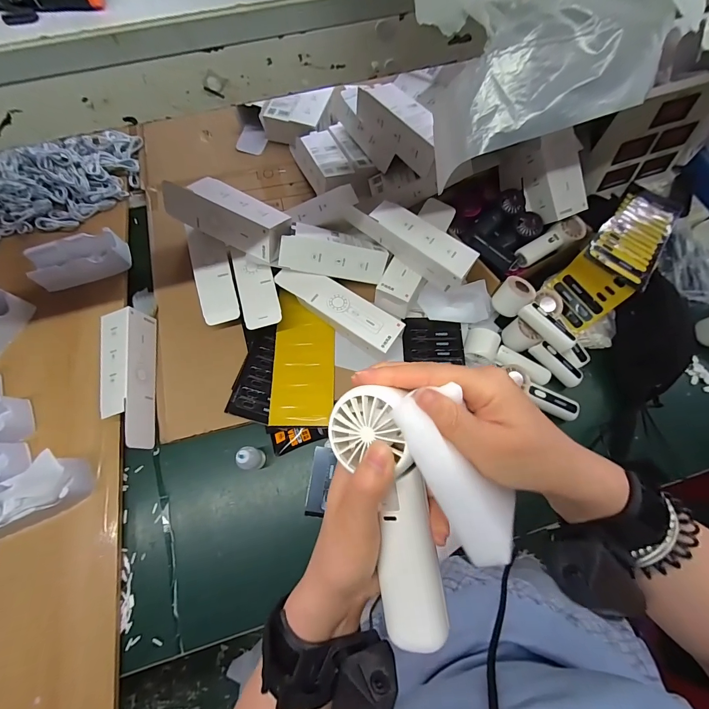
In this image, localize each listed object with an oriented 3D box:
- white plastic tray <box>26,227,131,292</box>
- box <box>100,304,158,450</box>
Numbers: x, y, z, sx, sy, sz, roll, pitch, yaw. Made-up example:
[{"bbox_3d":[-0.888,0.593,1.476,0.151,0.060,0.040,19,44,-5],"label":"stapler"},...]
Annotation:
[{"bbox_3d":[-0.548,-0.188,0.700,0.169,0.051,0.078,-20,71,-8],"label":"white plastic tray"},{"bbox_3d":[-0.391,0.040,0.603,0.070,0.058,0.241,-10,71,-3],"label":"box"}]

